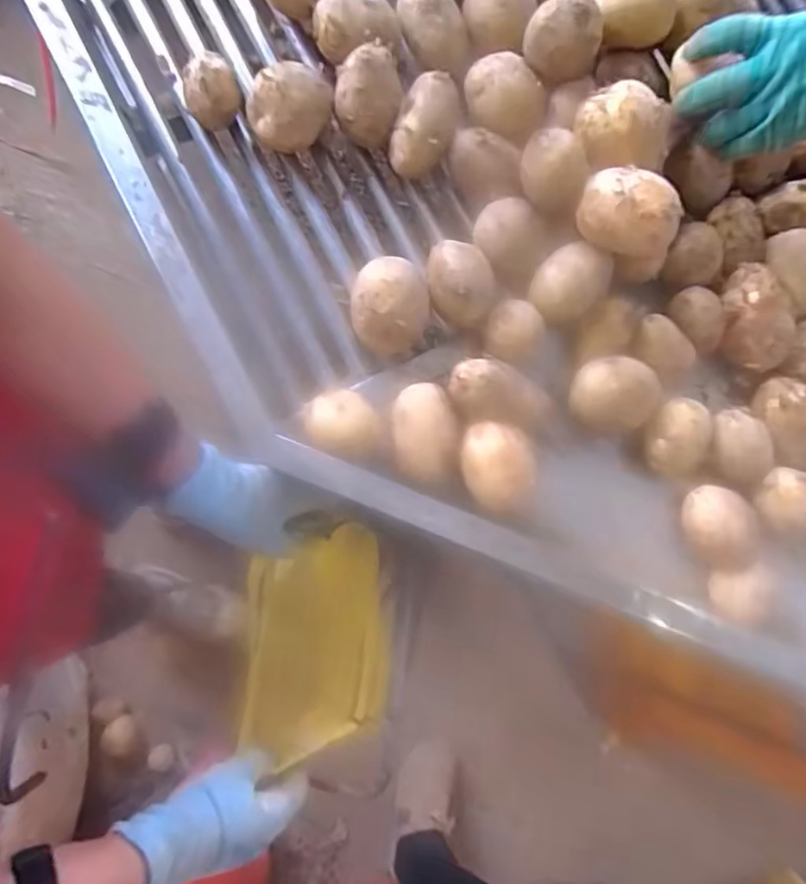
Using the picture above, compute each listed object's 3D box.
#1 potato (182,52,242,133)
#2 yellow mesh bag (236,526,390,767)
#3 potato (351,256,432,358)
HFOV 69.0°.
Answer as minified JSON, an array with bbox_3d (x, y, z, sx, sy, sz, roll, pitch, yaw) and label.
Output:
[{"bbox_3d":[-0.166,-0.301,0.512,0.045,0.049,0.044,1,78,-3],"label":"potato"},{"bbox_3d":[-0.075,0.176,0.521,0.117,0.038,0.188,0,74,-2],"label":"yellow mesh bag"},{"bbox_3d":[-0.011,-0.114,0.499,0.073,0.058,0.078,20,78,1],"label":"potato"}]

